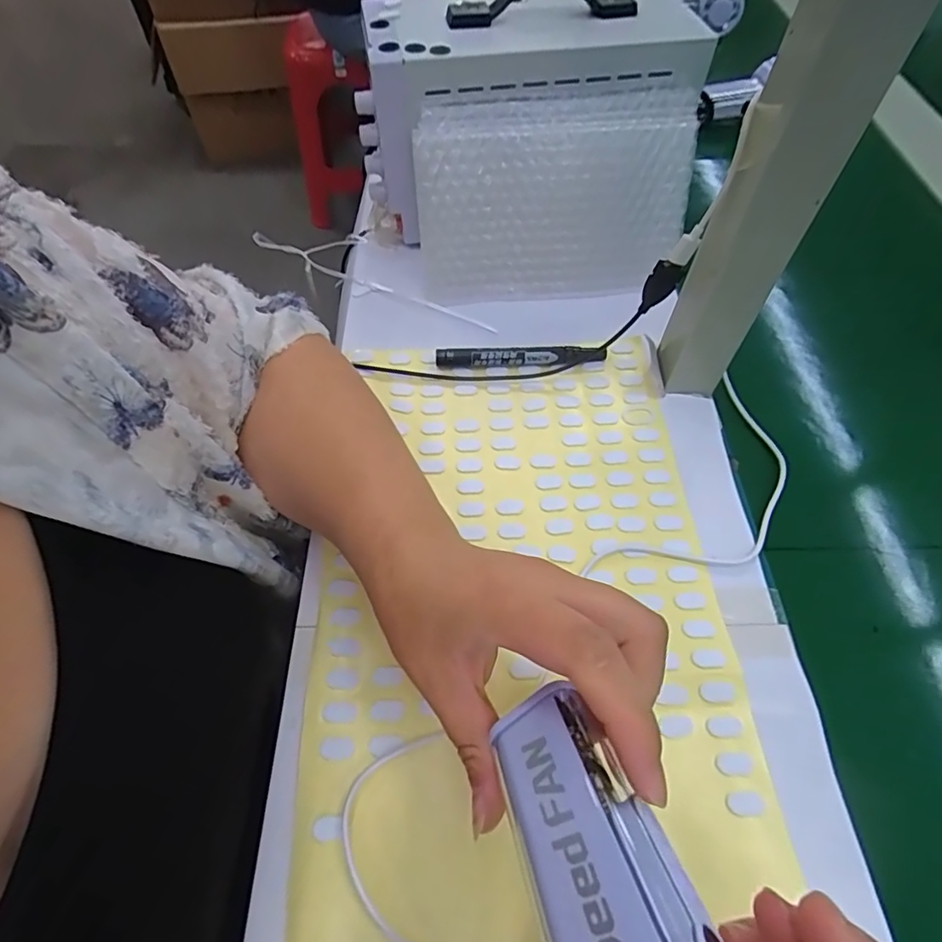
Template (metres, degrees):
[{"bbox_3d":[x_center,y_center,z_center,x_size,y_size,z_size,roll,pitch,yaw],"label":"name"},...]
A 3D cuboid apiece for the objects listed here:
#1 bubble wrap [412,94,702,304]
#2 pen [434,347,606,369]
[{"bbox_3d":[0.067,-0.215,0.432,0.223,0.146,0.042,-8,35,-2],"label":"bubble wrap"},{"bbox_3d":[0.039,-0.087,0.414,0.130,0.014,0.012,-2,58,0],"label":"pen"}]

